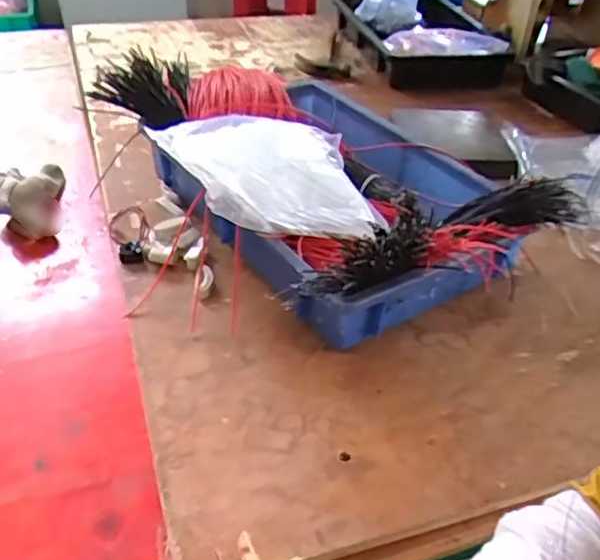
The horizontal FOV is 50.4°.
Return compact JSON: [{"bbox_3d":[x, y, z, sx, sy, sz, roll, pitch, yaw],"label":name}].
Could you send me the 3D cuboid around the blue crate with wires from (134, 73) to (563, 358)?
[{"bbox_3d":[0.025,-0.118,0.756,0.338,0.139,0.450,-25,46,-29],"label":"blue crate with wires"}]

